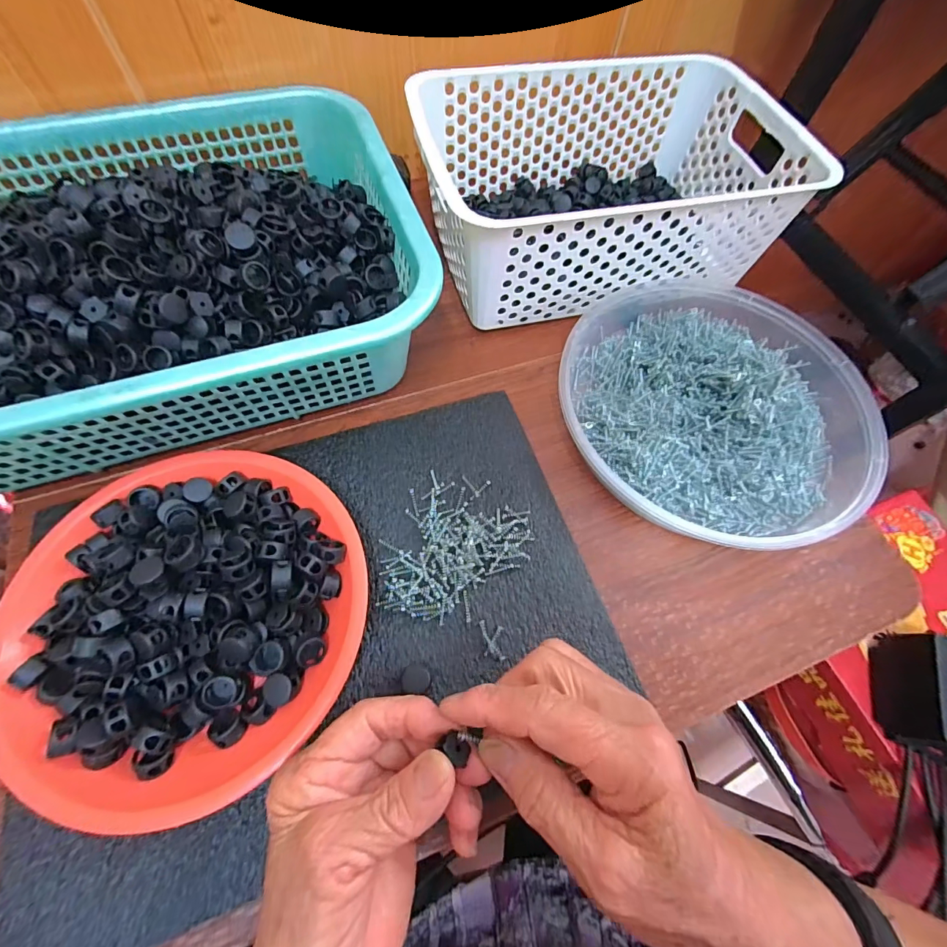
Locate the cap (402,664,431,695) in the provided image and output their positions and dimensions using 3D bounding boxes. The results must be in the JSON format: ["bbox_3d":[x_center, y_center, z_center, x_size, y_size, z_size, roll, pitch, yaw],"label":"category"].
[{"bbox_3d":[-0.033,0.120,0.251,0.015,0.010,0.015,1,65,-2],"label":"cap"}]

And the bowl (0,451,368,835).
[{"bbox_3d":[-0.163,0.072,0.243,0.199,0.041,0.186,1,65,-2],"label":"bowl"}]

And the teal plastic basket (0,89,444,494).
[{"bbox_3d":[-0.239,-0.151,0.312,0.381,0.091,0.288,-19,68,-11],"label":"teal plastic basket"}]

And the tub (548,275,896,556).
[{"bbox_3d":[0.186,-0.059,0.339,0.228,0.046,0.223,1,65,-2],"label":"tub"}]

